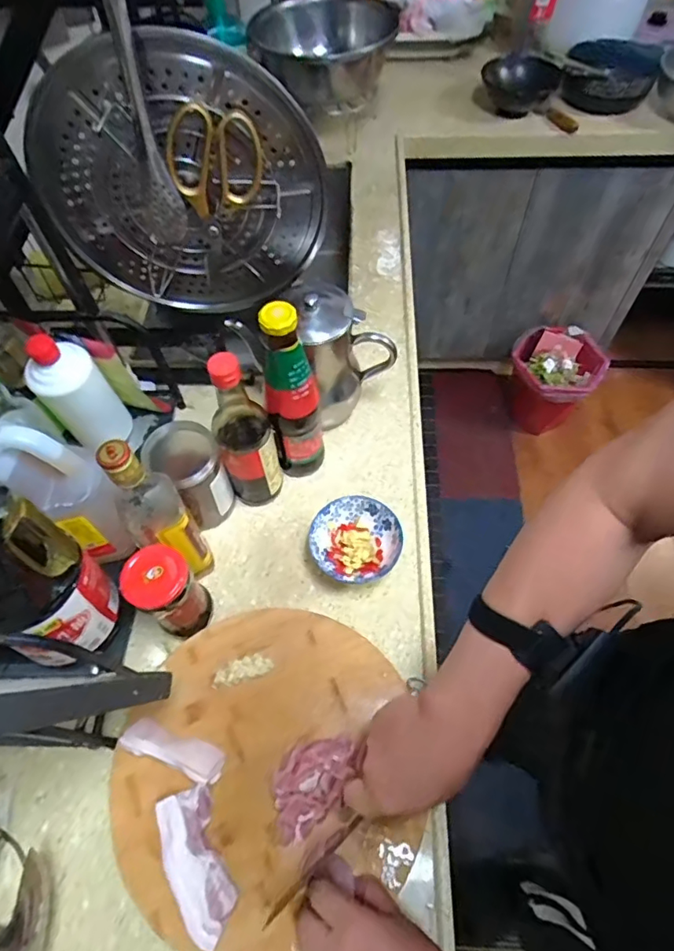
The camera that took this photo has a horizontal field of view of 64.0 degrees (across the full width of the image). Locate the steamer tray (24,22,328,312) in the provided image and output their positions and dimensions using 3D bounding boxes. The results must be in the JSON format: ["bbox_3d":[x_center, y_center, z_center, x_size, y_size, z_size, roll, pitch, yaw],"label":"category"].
[{"bbox_3d":[-0.167,-0.297,0.586,0.299,0.288,0.033,-3,60,0],"label":"steamer tray"}]

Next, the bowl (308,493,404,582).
[{"bbox_3d":[0.021,0.083,0.670,0.106,0.057,0.098,-1,60,1],"label":"bowl"}]

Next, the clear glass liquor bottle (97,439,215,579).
[{"bbox_3d":[-0.187,0.046,0.578,0.064,0.257,0.062,-1,60,1],"label":"clear glass liquor bottle"}]

